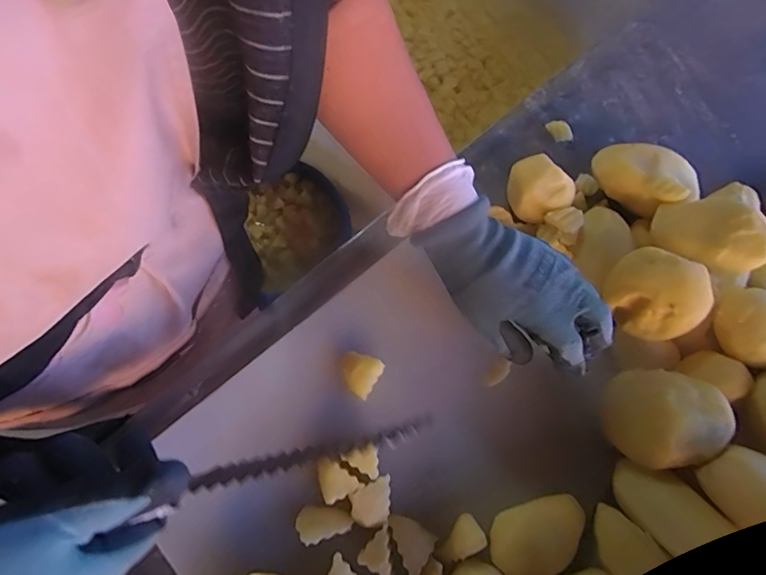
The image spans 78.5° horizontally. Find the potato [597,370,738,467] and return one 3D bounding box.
[{"bbox_3d":[0.203,0.092,0.339,0.062,0.050,0.069,-4,68,-6],"label":"potato"}]

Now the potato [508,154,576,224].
[{"bbox_3d":[0.139,-0.090,0.433,0.050,0.041,0.063,-34,74,-16],"label":"potato"}]

